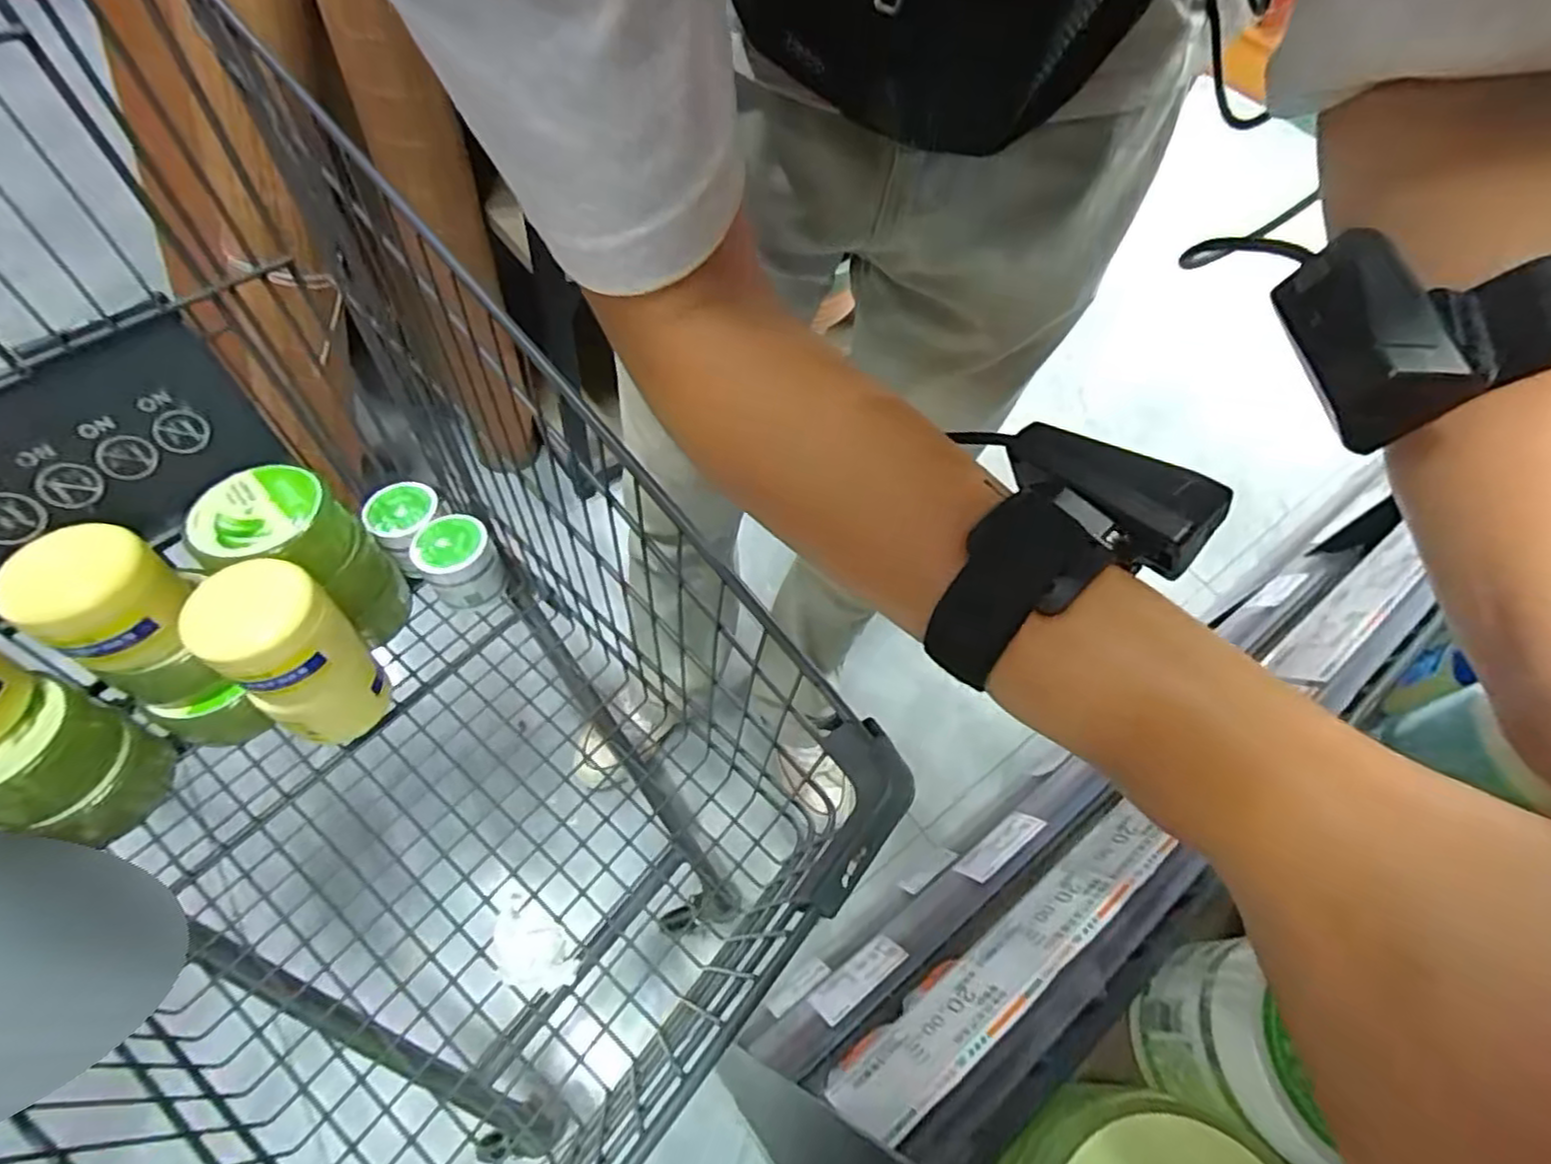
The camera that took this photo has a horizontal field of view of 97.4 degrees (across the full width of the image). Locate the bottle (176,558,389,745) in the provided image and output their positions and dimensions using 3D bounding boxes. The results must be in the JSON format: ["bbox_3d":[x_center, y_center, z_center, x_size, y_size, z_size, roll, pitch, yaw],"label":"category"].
[{"bbox_3d":[-0.360,0.067,0.522,0.088,0.164,0.087,34,60,20],"label":"bottle"}]

